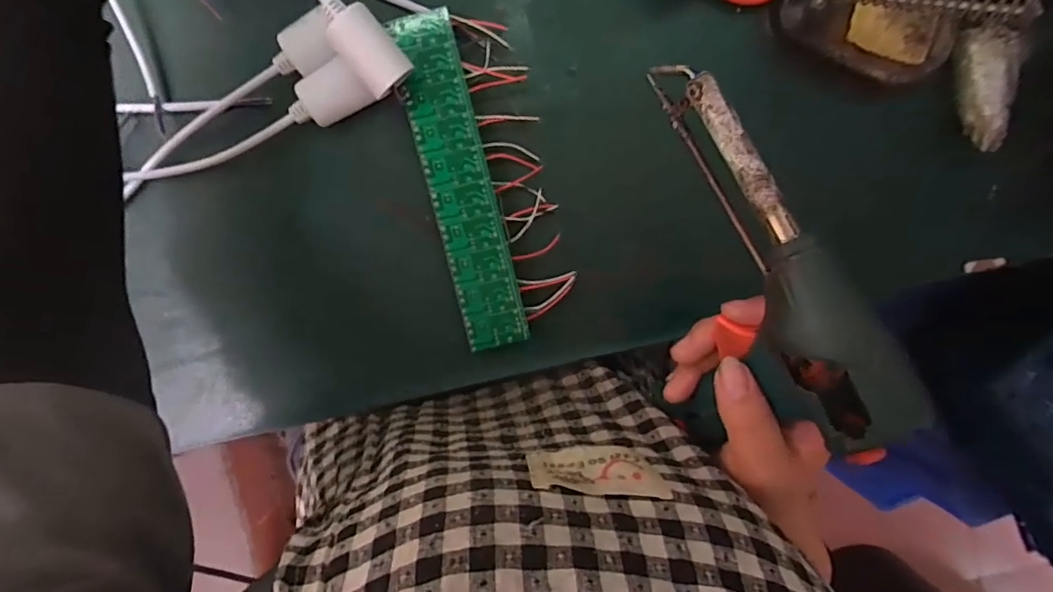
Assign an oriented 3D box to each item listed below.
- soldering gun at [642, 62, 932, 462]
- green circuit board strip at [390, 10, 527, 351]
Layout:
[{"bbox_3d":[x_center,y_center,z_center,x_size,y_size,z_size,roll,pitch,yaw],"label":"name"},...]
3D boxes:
[{"bbox_3d":[0.105,-0.020,0.240,0.031,0.053,0.186,-21,79,-2],"label":"soldering gun"},{"bbox_3d":[-0.039,-0.066,0.344,0.038,0.009,0.199,-14,96,-2],"label":"green circuit board strip"}]

